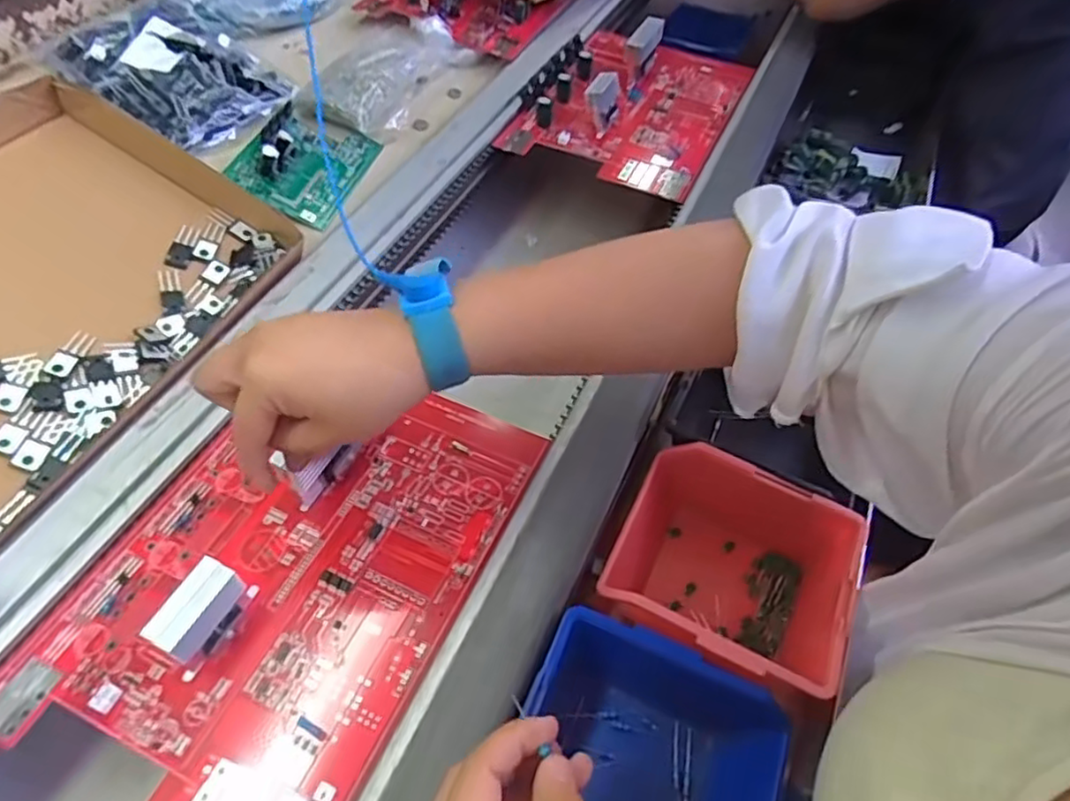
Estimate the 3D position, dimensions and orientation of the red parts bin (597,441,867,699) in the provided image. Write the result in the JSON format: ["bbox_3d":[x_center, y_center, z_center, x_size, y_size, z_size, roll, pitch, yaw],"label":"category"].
[{"bbox_3d":[0.119,0.107,0.411,0.129,0.069,0.119,22,55,16],"label":"red parts bin"}]

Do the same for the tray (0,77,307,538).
[{"bbox_3d":[-0.350,-0.077,0.456,0.245,0.058,0.316,34,54,-3],"label":"tray"}]

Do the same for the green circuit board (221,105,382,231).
[{"bbox_3d":[-0.204,-0.220,0.605,0.091,0.033,0.129,28,55,-12],"label":"green circuit board"}]

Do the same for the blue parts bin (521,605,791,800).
[{"bbox_3d":[0.058,0.192,0.345,0.141,0.064,0.124,21,55,15],"label":"blue parts bin"}]

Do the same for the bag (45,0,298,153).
[{"bbox_3d":[-0.347,-0.316,0.642,0.178,0.058,0.146,28,57,19],"label":"bag"}]

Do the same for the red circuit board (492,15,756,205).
[{"bbox_3d":[0.105,-0.327,0.698,0.198,0.042,0.278,21,55,15],"label":"red circuit board"}]

